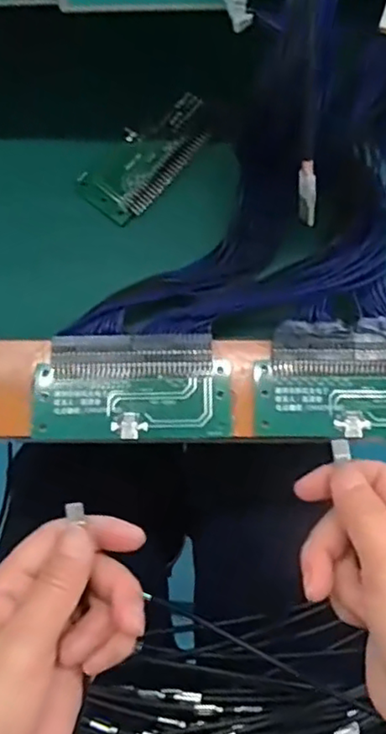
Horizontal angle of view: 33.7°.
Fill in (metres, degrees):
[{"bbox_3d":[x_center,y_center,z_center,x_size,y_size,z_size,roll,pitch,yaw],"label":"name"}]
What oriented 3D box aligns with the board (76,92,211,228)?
[{"bbox_3d":[-0.024,-0.119,0.358,0.039,0.006,0.084,40,81,9],"label":"board"}]

